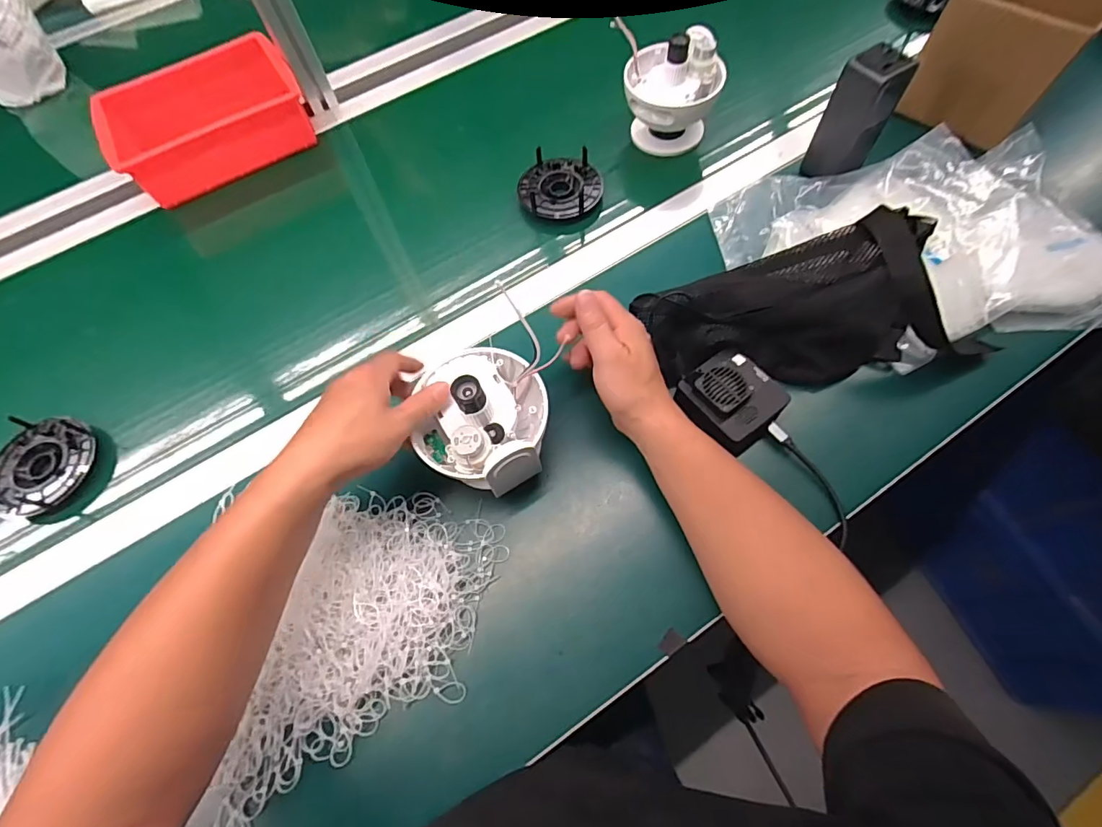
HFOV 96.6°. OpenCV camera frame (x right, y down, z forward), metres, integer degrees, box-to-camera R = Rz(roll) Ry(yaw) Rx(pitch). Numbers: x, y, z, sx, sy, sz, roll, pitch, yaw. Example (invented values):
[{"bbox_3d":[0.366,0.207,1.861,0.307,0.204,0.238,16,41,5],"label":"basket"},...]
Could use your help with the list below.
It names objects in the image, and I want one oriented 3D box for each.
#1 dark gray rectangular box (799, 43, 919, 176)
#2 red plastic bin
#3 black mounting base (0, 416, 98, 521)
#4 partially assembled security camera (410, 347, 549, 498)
[{"bbox_3d":[0.319,-0.309,0.522,0.052,0.127,0.053,-28,66,-10],"label":"dark gray rectangular box"},{"bbox_3d":[-0.459,-0.396,0.665,0.243,0.071,0.168,-33,67,-12],"label":"red plastic bin"},{"bbox_3d":[-0.509,0.052,0.486,0.092,0.023,0.099,12,66,9],"label":"black mounting base"},{"bbox_3d":[-0.058,0.002,0.413,0.106,0.082,0.119,-1,68,2],"label":"partially assembled security camera"}]

